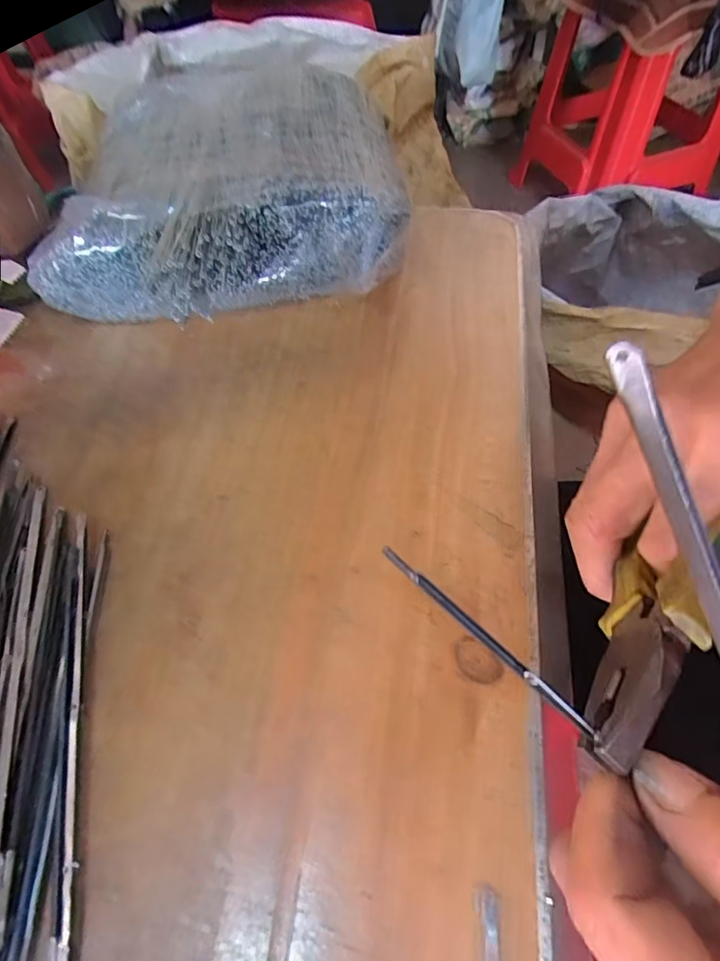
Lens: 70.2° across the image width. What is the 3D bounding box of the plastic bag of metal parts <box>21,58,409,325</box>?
[{"bbox_3d":[-0.082,-0.203,0.356,0.214,0.080,0.265,-4,57,2],"label":"plastic bag of metal parts"}]

